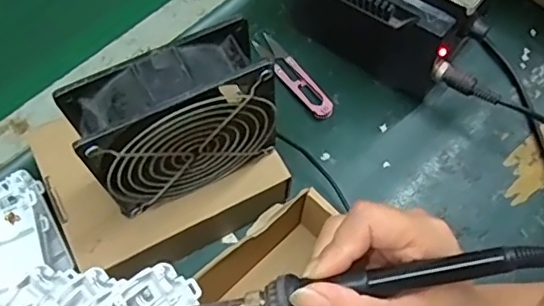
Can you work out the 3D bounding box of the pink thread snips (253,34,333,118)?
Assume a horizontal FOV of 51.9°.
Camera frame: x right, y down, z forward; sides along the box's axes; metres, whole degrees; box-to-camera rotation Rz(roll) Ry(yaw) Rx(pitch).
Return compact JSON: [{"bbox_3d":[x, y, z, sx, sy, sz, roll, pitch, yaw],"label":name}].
[{"bbox_3d":[0.020,-0.071,0.508,0.025,0.007,0.102,-35,70,-16],"label":"pink thread snips"}]

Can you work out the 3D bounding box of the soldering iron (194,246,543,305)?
[{"bbox_3d":[0.038,0.069,0.280,0.214,0.019,0.019,-11,65,7],"label":"soldering iron"}]

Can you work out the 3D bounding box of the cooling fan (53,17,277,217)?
[{"bbox_3d":[-0.059,-0.017,0.361,0.119,0.114,0.046,-25,69,-13],"label":"cooling fan"}]

